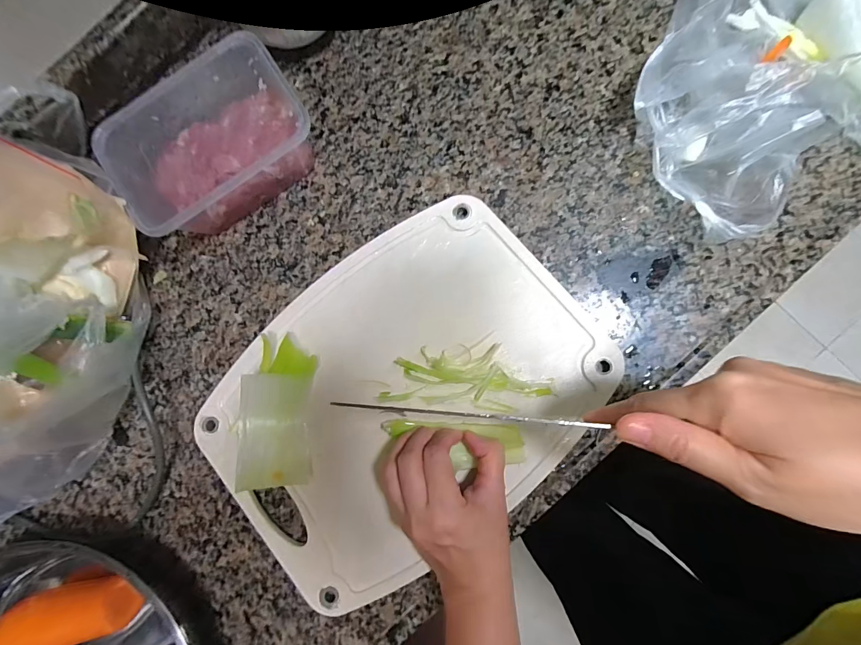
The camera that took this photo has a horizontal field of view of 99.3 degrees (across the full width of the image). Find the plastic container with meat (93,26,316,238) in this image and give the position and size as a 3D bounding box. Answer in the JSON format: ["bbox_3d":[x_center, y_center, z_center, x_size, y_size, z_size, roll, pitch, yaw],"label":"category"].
[{"bbox_3d":[-0.196,-0.164,0.337,0.166,0.069,0.119,-31,82,1],"label":"plastic container with meat"}]

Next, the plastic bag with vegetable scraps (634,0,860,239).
[{"bbox_3d":[0.332,-0.230,0.299,0.314,0.059,0.265,-12,83,4],"label":"plastic bag with vegetable scraps"}]

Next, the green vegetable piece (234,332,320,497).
[{"bbox_3d":[-0.133,0.079,0.322,0.055,0.038,0.124,3,84,6],"label":"green vegetable piece"}]

